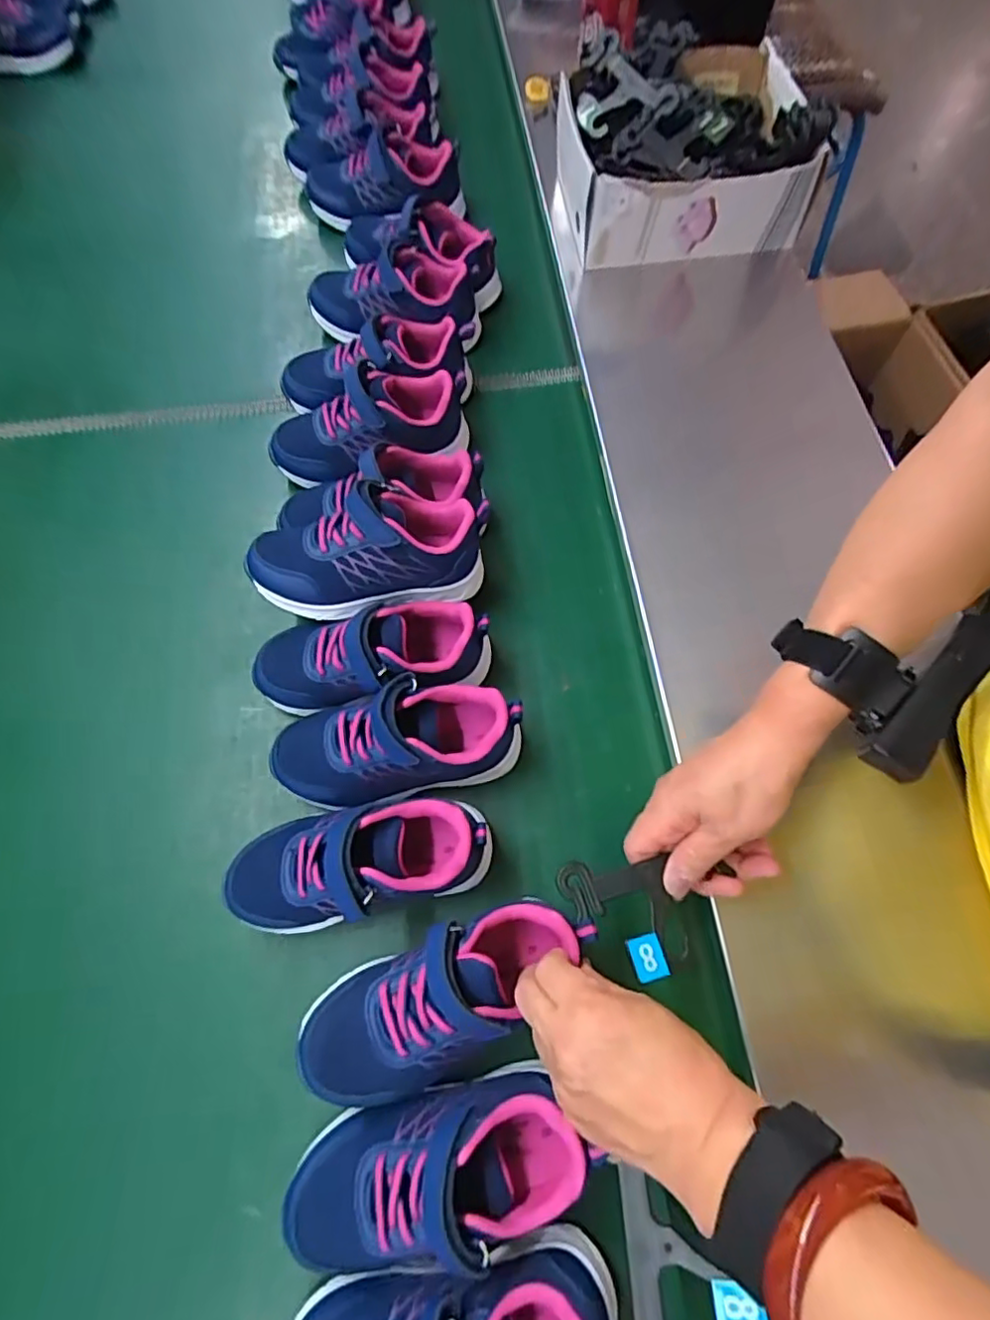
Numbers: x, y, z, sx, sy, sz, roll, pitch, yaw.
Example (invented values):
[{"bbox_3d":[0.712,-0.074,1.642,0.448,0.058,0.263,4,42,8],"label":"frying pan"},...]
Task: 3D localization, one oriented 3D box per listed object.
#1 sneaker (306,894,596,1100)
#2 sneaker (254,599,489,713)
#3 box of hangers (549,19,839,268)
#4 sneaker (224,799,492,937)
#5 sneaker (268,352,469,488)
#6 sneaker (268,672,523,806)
[{"bbox_3d":[-0.031,0.193,0.349,0.161,0.066,0.070,-26,69,-10],"label":"sneaker"},{"bbox_3d":[-0.090,-0.002,0.448,0.172,0.073,0.074,-10,66,-5],"label":"sneaker"},{"bbox_3d":[0.183,-0.508,0.622,0.229,0.122,0.223,-5,66,-1],"label":"box of hangers"},{"bbox_3d":[-0.086,0.126,0.389,0.162,0.074,0.069,-10,66,-4],"label":"sneaker"},{"bbox_3d":[-0.107,-0.208,0.530,0.180,0.070,0.070,-18,67,-8],"label":"sneaker"},{"bbox_3d":[-0.068,0.056,0.422,0.171,0.077,0.072,-8,66,-4],"label":"sneaker"}]

